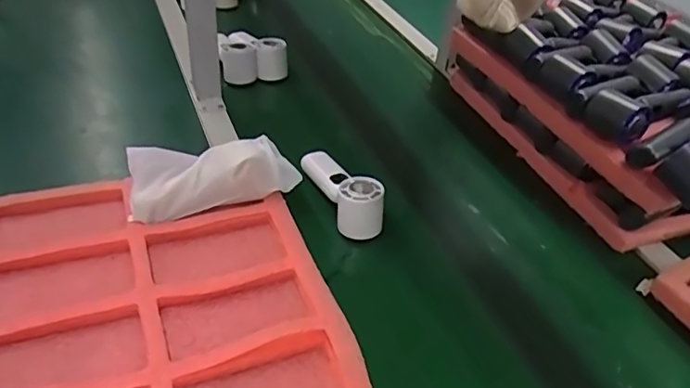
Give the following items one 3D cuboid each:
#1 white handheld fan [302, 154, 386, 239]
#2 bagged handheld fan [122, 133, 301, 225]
[{"bbox_3d":[-0.005,-0.013,0.696,0.056,0.055,0.158,-15,43,-25],"label":"white handheld fan"},{"bbox_3d":[-0.157,-0.023,0.655,0.191,0.069,0.080,-12,42,-21],"label":"bagged handheld fan"}]

